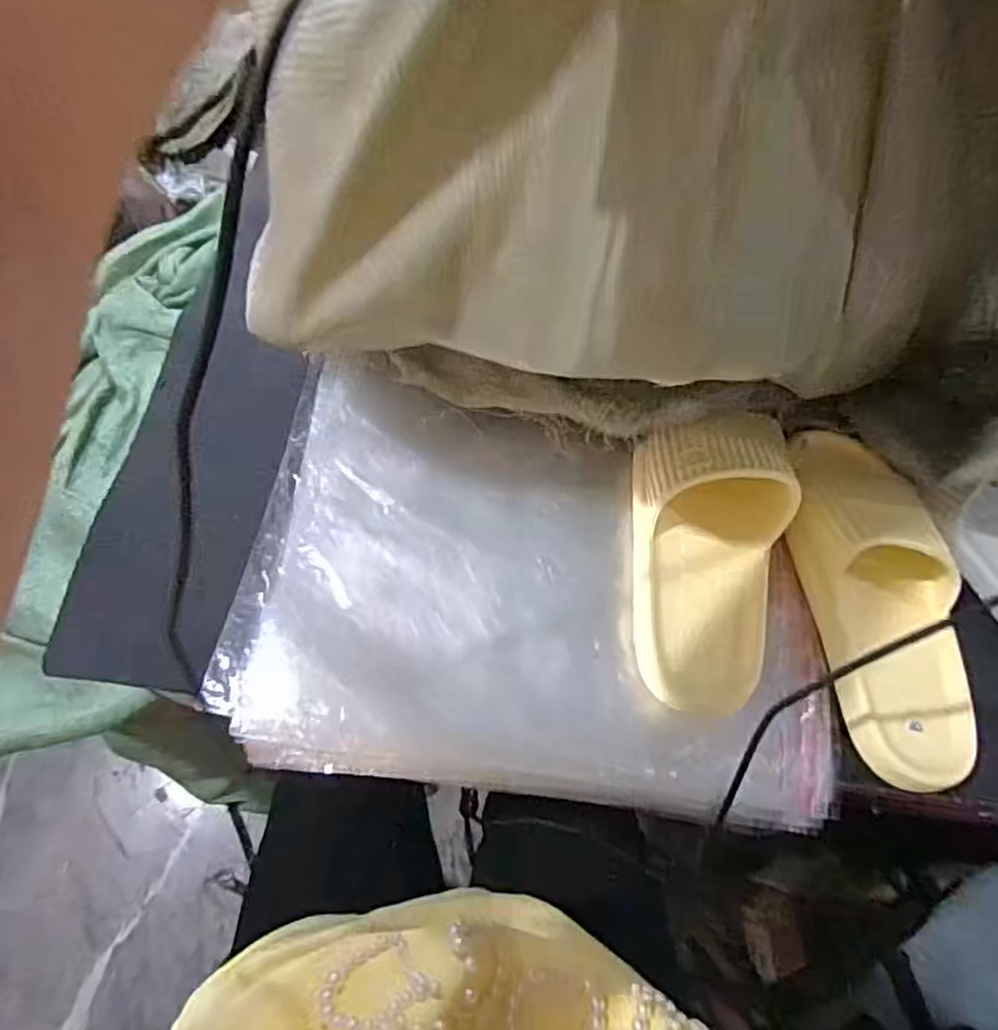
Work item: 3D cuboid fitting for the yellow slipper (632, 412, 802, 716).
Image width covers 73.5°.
[{"bbox_3d":[0.148,0.024,0.468,0.101,0.062,0.212,8,64,2],"label":"yellow slipper"}]

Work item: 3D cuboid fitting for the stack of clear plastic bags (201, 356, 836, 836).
[{"bbox_3d":[0.032,0.050,0.481,0.395,0.038,0.279,10,66,-2],"label":"stack of clear plastic bags"}]

